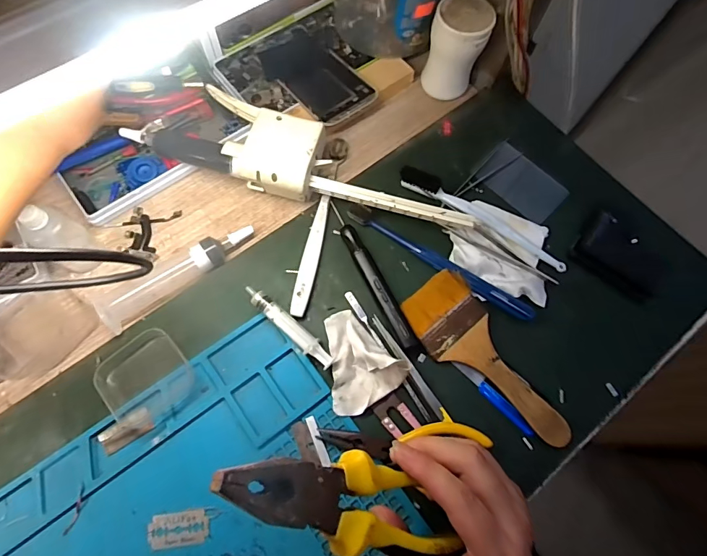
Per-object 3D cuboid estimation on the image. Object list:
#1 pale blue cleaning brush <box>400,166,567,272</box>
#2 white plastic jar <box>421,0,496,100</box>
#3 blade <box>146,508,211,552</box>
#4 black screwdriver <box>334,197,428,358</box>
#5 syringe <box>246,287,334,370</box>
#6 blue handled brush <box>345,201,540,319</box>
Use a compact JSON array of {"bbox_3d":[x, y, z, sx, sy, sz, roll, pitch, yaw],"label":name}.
[{"bbox_3d":[0.119,-0.057,0.389,0.170,0.019,0.014,31,71,10],"label":"pale blue cleaning brush"},{"bbox_3d":[0.101,-0.225,0.421,0.052,0.085,0.049,0,69,-1],"label":"white plastic jar"},{"bbox_3d":[-0.125,0.179,0.302,0.041,0.004,0.022,-7,69,-4],"label":"blade"},{"bbox_3d":[0.017,-0.002,0.367,0.017,0.013,0.150,-26,72,-11],"label":"black screwdriver"},{"bbox_3d":[-0.053,0.039,0.345,0.090,0.019,0.014,38,73,12],"label":"syringe"},{"bbox_3d":[0.074,-0.016,0.374,0.181,0.013,0.014,32,72,11],"label":"blue handled brush"}]

